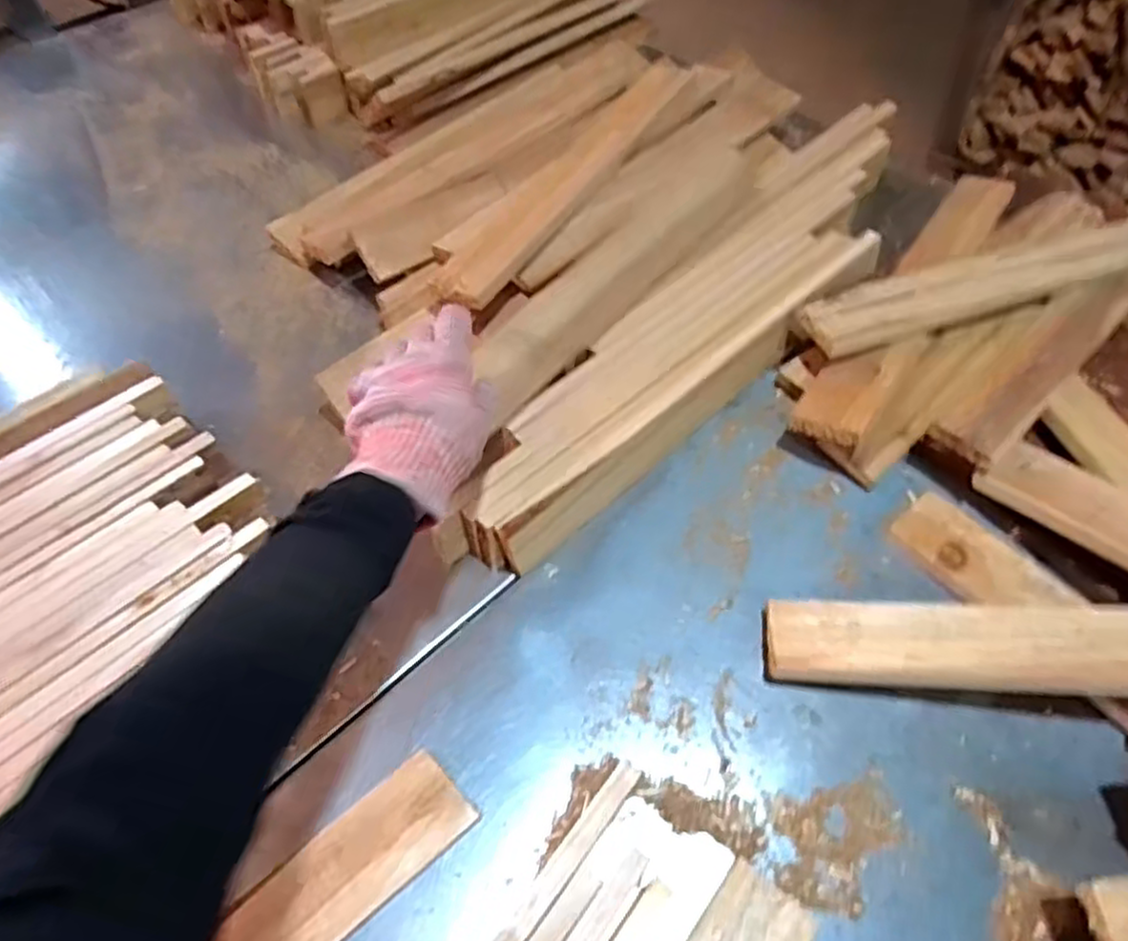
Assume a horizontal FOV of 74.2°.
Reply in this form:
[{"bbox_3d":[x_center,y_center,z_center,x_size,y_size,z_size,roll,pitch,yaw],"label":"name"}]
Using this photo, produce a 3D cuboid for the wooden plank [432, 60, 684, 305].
[{"bbox_3d":[0.017,-0.332,0.813,0.068,0.021,0.521,22,54,15],"label":"wooden plank"}]

